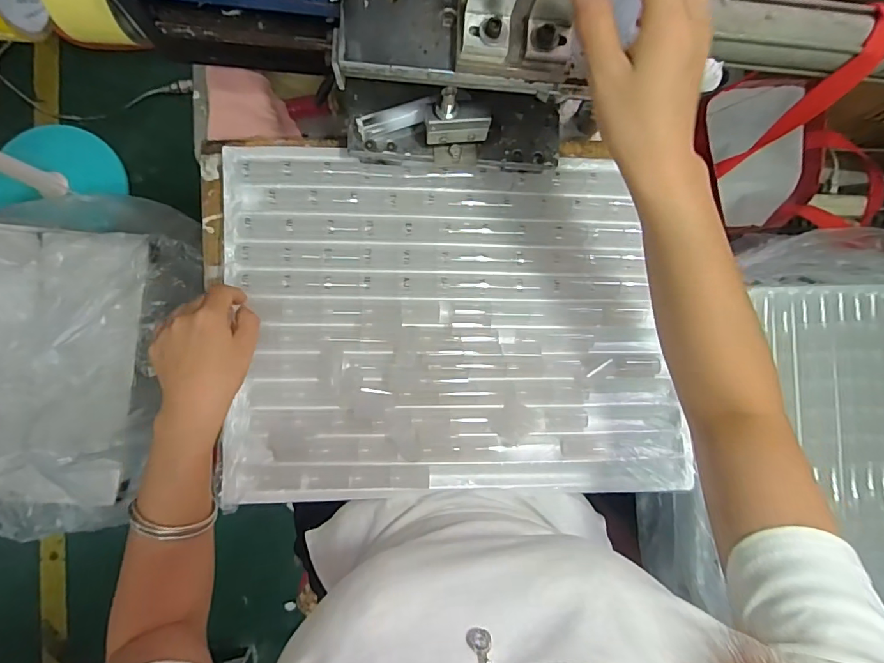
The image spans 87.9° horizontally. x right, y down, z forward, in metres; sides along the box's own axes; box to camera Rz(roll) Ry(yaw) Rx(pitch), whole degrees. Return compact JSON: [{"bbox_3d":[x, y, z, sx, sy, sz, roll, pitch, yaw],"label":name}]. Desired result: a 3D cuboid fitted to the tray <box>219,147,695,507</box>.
[{"bbox_3d":[0.017,-0.004,0.450,0.434,0.022,0.326,0,91,-5],"label":"tray"}]

